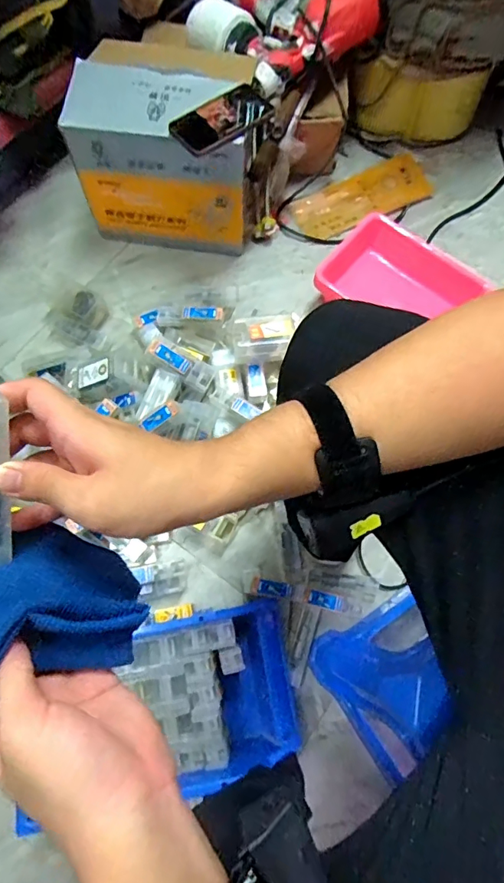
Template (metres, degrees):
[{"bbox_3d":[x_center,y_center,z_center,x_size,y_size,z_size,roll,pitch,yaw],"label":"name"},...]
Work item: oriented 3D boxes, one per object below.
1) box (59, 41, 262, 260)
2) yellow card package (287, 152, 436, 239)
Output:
[{"bbox_3d":[-0.150,-0.563,0.897,0.290,0.273,0.258,6,72,0],"label":"box"},{"bbox_3d":[0.234,-0.527,1.024,0.306,0.020,0.110,-25,93,-6],"label":"yellow card package"}]

